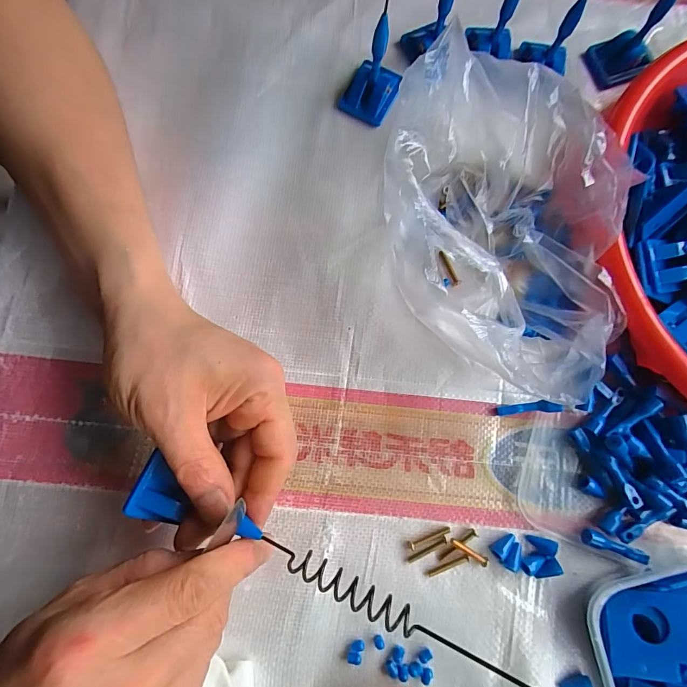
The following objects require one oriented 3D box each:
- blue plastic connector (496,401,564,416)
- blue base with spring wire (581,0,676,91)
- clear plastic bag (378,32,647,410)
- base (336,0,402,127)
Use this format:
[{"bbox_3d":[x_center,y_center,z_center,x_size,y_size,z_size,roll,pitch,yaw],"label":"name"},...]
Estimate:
[{"bbox_3d":[0.116,0.041,0.256,0.038,0.006,0.007,-8,78,19],"label":"blue plastic connector"},{"bbox_3d":[0.209,-0.229,0.251,0.039,0.133,0.036,43,81,7],"label":"blue base with spring wire"},{"bbox_3d":[0.092,-0.077,0.248,0.134,0.072,0.208,6,79,0],"label":"clear plastic bag"},{"bbox_3d":[0.021,-0.196,0.241,0.038,0.126,0.043,14,79,2],"label":"base"}]

